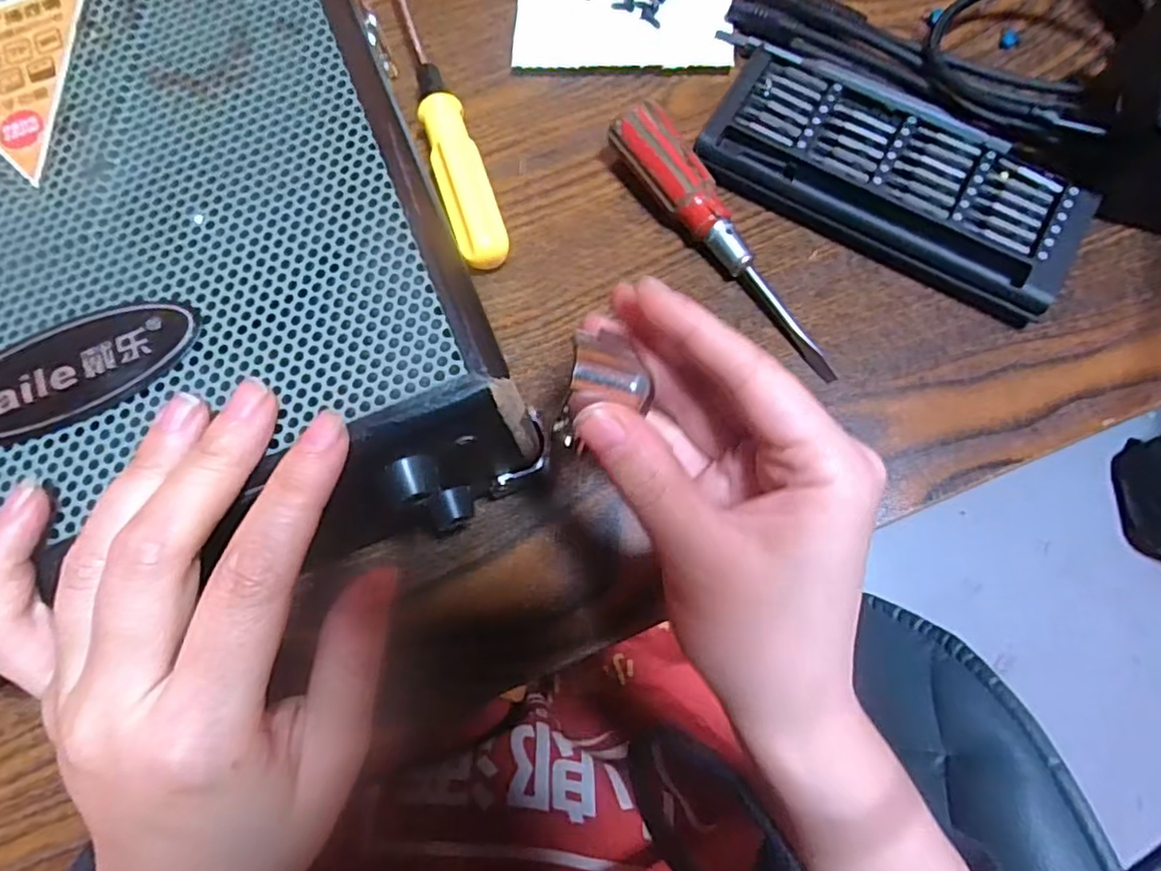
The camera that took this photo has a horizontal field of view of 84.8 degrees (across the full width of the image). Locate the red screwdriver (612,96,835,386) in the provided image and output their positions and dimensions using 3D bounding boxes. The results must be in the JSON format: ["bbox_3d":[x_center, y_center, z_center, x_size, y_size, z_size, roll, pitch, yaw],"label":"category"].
[{"bbox_3d":[0.060,-0.080,0.263,0.021,0.023,0.136,-34,78,-7],"label":"red screwdriver"}]

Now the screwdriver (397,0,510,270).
[{"bbox_3d":[-0.058,-0.131,0.282,0.022,0.020,0.129,-19,77,-3],"label":"screwdriver"}]

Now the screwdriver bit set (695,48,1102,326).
[{"bbox_3d":[0.130,-0.111,0.269,0.152,0.019,0.065,32,79,8],"label":"screwdriver bit set"}]

